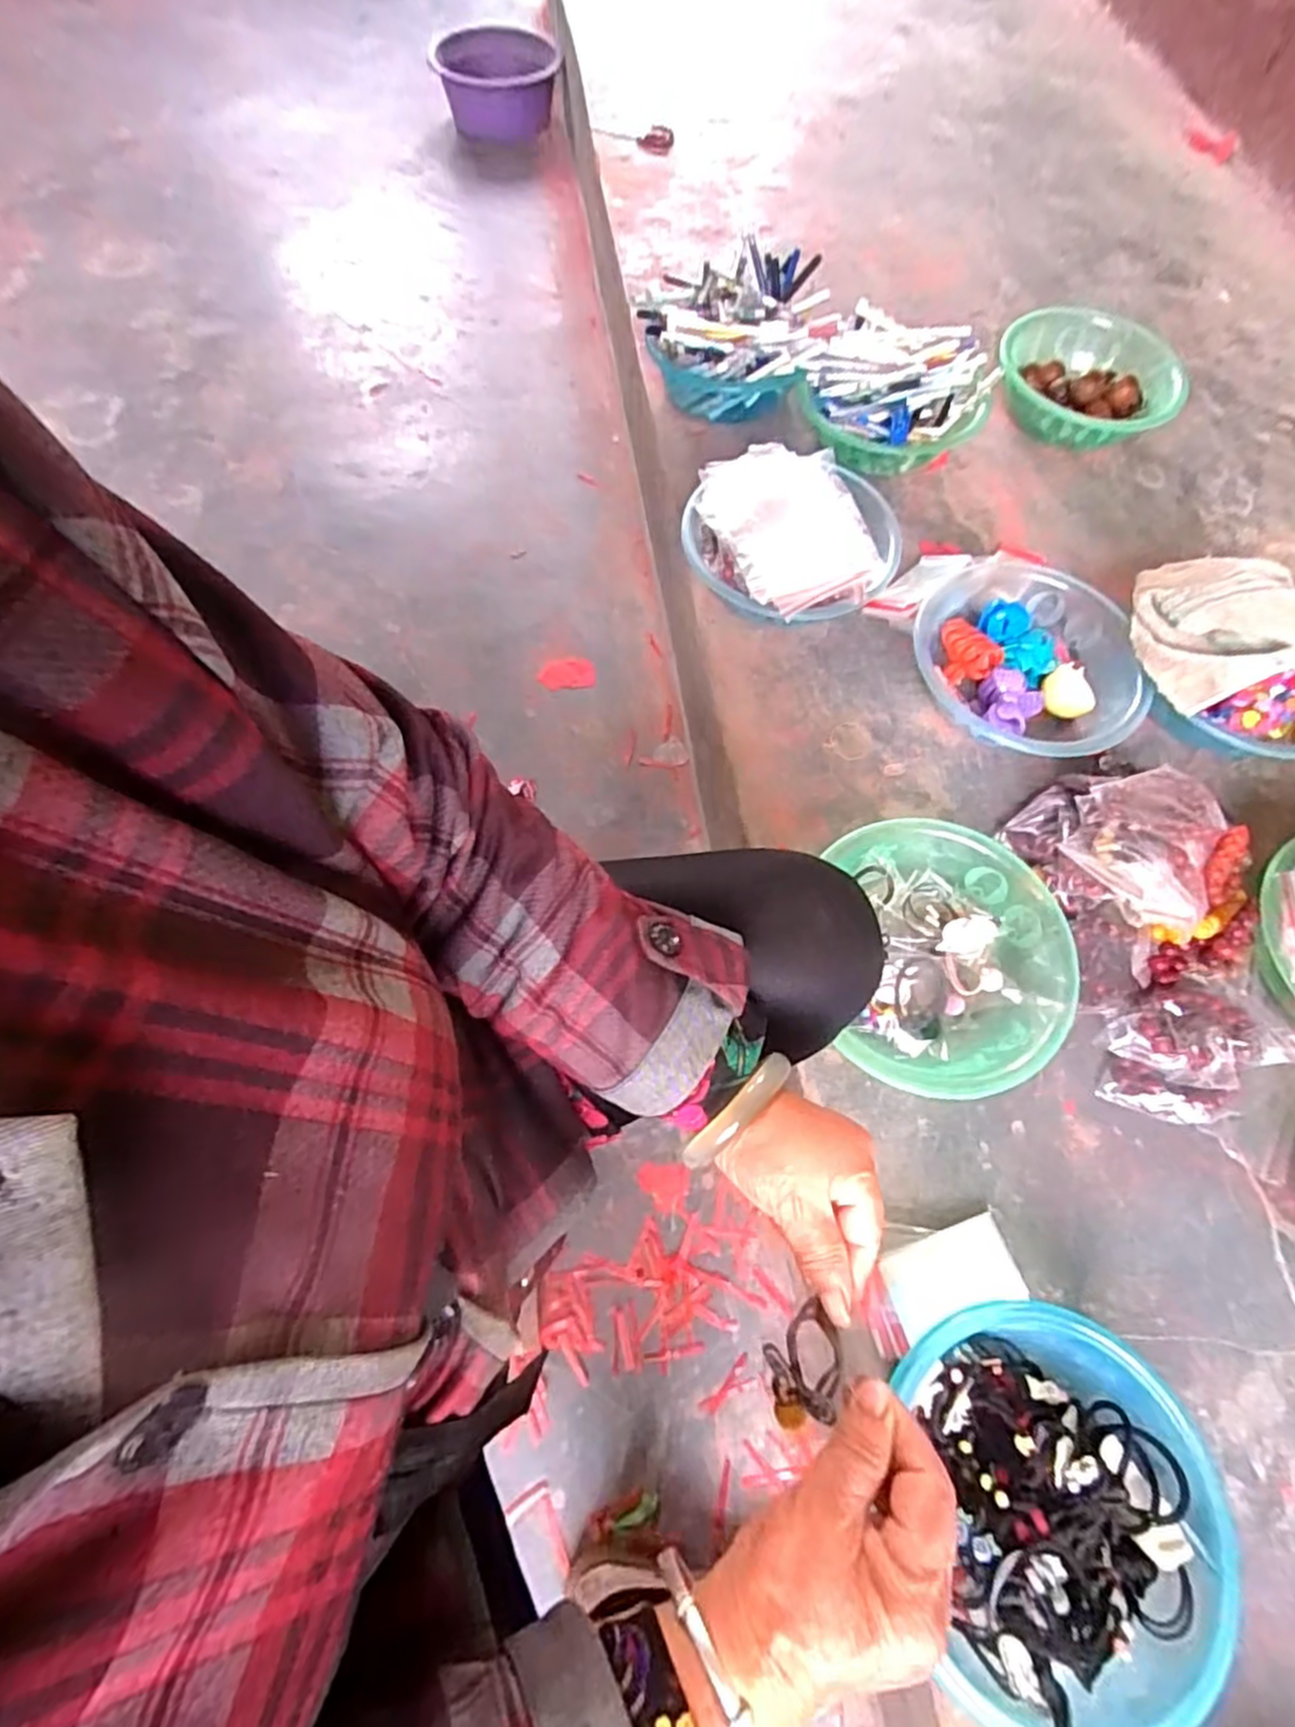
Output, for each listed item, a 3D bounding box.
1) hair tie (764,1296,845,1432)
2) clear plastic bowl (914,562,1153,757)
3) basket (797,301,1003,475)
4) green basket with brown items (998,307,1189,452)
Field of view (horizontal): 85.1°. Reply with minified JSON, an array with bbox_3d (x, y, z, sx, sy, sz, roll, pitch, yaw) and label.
[{"bbox_3d":[0.075,0.249,0.348,0.026,0.031,0.051,0,67,-3],"label":"hair tie"},{"bbox_3d":[0.399,-0.218,0.755,0.222,0.076,0.241,1,67,-2],"label":"clear plastic bowl"},{"bbox_3d":[0.298,-0.575,0.862,0.213,0.138,0.161,34,69,11],"label":"basket"},{"bbox_3d":[0.572,-0.629,0.932,0.228,0.074,0.204,17,67,5],"label":"green basket with brown items"}]

